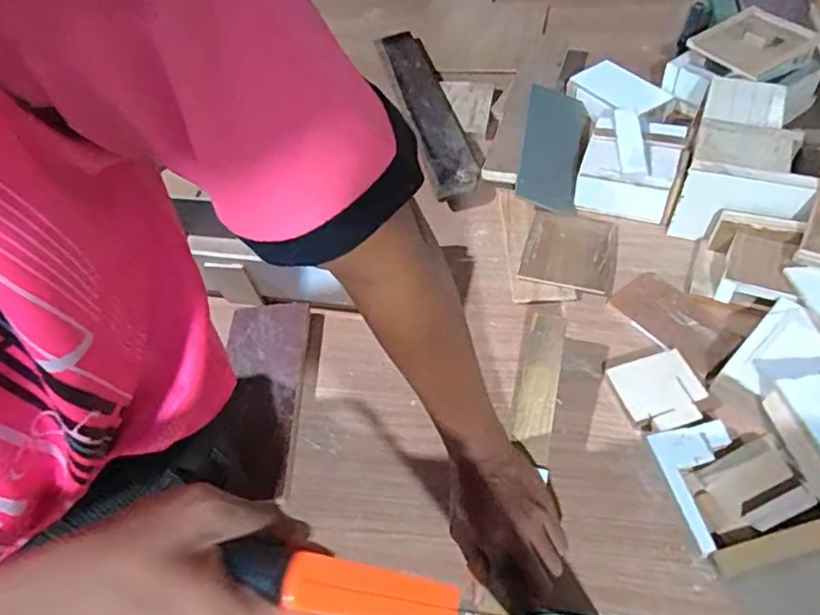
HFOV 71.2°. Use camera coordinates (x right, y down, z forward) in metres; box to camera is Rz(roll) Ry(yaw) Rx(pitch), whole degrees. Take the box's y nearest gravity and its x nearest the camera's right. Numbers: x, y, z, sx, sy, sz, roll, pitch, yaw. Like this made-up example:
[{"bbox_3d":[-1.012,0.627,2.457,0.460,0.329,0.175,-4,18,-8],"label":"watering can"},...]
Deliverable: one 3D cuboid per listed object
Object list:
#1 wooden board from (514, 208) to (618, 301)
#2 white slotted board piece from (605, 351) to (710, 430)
[{"bbox_3d":[0.199,-0.071,0.710,0.109,0.010,0.120,13,57,17],"label":"wooden board"},{"bbox_3d":[0.254,0.085,0.582,0.075,0.013,0.078,-20,54,-6],"label":"white slotted board piece"}]

